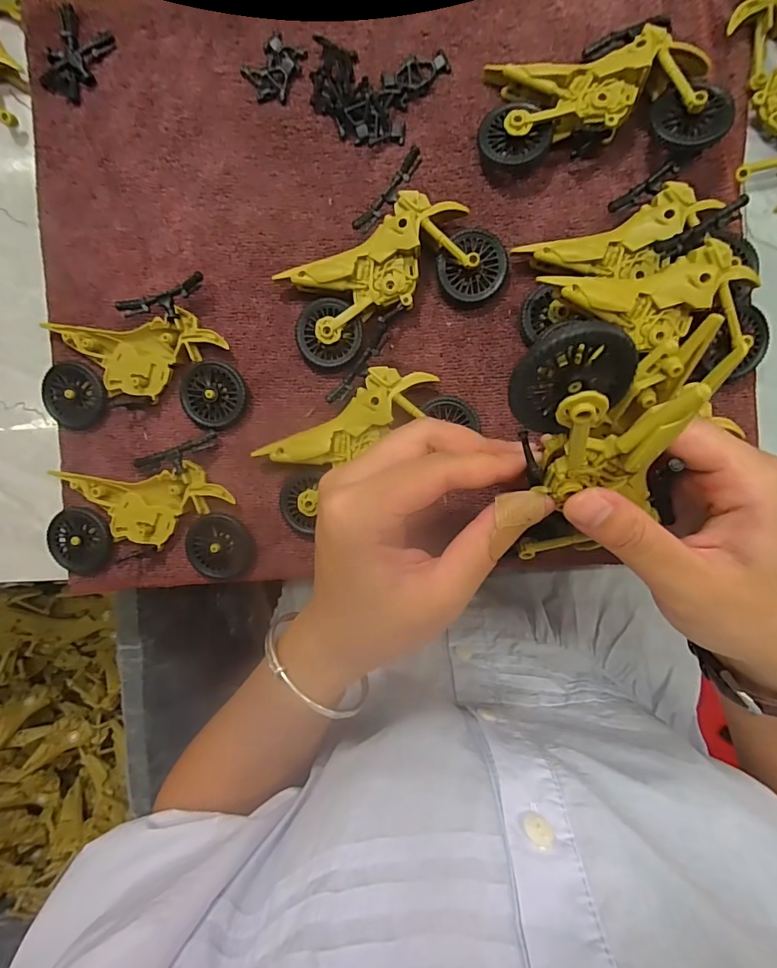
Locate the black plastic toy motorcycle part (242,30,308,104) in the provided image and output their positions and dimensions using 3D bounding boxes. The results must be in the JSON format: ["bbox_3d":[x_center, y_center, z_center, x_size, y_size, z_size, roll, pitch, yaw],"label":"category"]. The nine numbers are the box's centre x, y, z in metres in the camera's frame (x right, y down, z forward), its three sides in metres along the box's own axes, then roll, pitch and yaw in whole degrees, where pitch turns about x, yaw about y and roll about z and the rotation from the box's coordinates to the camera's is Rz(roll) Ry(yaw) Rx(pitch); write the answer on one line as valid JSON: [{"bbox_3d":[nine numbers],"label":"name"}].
[{"bbox_3d":[-0.063,-0.228,0.257,0.027,0.004,0.033,31,95,1],"label":"black plastic toy motorcycle part"}]

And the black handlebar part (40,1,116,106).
[{"bbox_3d":[-0.177,-0.240,0.263,0.029,0.006,0.044,28,95,2],"label":"black handlebar part"}]

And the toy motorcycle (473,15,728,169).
[{"bbox_3d":[0.107,-0.198,0.236,0.113,0.028,0.063,2,94,4],"label":"toy motorcycle"}]

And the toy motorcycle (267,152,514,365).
[{"bbox_3d":[-0.001,-0.110,0.252,0.113,0.021,0.076,-38,91,5],"label":"toy motorcycle"}]

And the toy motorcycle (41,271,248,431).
[{"bbox_3d":[-0.142,-0.066,0.265,0.114,0.018,0.075,-8,93,4],"label":"toy motorcycle"}]

